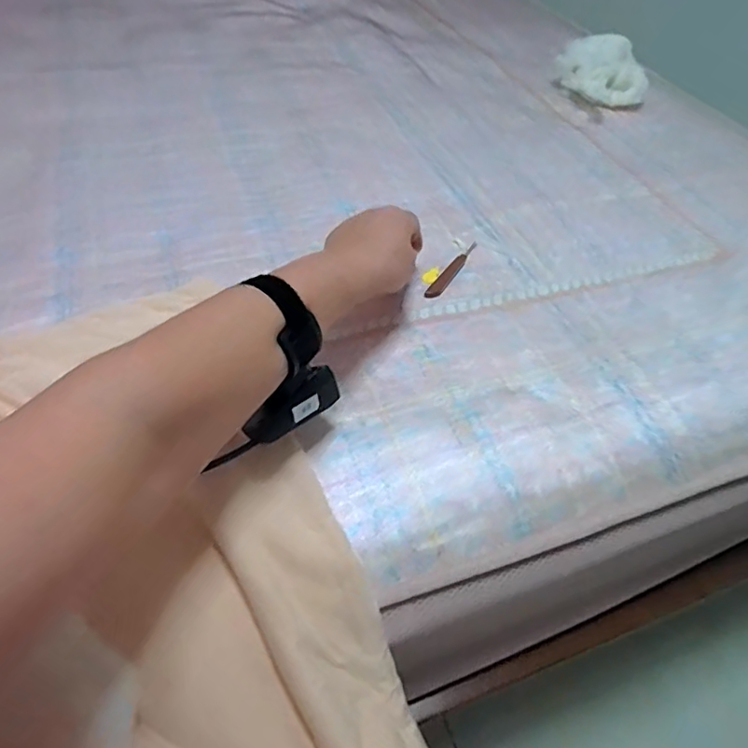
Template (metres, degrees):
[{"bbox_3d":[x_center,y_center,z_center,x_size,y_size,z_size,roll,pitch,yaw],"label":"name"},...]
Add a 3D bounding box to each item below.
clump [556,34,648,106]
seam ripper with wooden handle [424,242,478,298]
[{"bbox_3d":[0.366,-0.482,0.857,0.108,0.077,0.111,-12,51,-14],"label":"clump"},{"bbox_3d":[0.083,-0.110,0.561,0.013,0.004,0.107,26,52,18],"label":"seam ripper with wooden handle"}]

